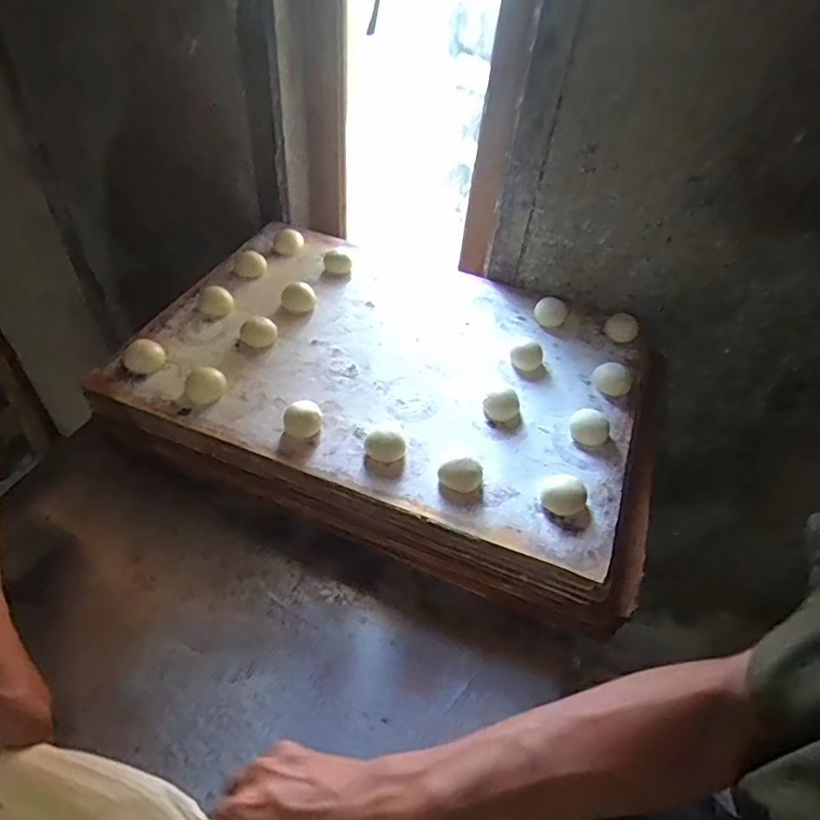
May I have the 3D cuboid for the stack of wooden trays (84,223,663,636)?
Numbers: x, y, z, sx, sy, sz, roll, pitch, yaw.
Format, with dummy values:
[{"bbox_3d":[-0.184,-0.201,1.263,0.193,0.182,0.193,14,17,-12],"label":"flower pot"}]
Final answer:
[{"bbox_3d":[-0.006,-0.057,0.707,0.625,0.084,0.444,19,48,12],"label":"stack of wooden trays"}]

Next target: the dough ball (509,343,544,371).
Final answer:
[{"bbox_3d":[0.143,-0.065,0.689,0.038,0.020,0.035,3,47,-3],"label":"dough ball"}]

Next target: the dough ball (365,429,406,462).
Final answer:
[{"bbox_3d":[-0.026,0.034,0.580,0.037,0.033,0.037,3,47,-3],"label":"dough ball"}]

